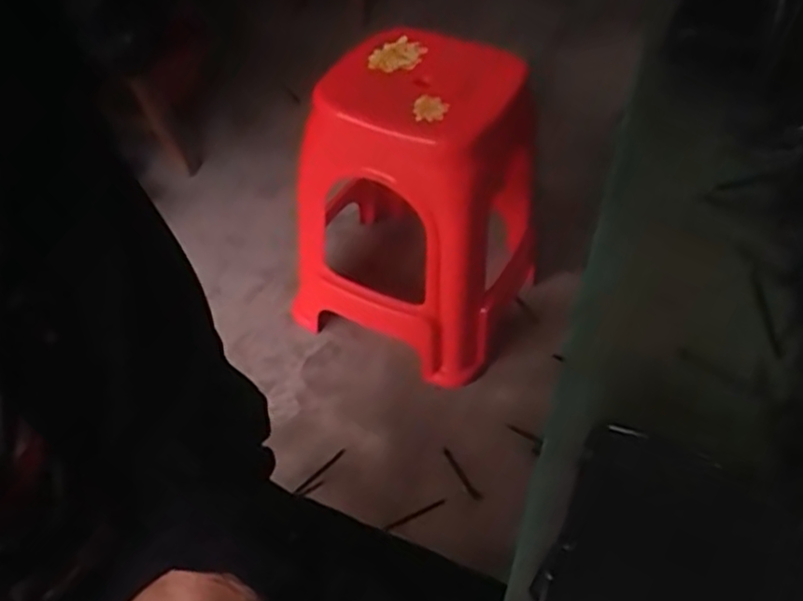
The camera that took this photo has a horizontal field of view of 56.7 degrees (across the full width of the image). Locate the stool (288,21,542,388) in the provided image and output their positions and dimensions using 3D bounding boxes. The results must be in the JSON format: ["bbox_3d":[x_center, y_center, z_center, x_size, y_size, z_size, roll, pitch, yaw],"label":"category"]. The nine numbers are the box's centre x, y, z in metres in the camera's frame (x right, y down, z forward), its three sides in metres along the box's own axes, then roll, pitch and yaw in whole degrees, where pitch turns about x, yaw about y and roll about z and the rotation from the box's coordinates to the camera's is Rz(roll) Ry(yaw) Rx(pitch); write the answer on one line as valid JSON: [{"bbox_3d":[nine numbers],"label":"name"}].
[{"bbox_3d":[0.030,-0.158,1.305,0.345,0.480,0.330,22,51,22],"label":"stool"}]

